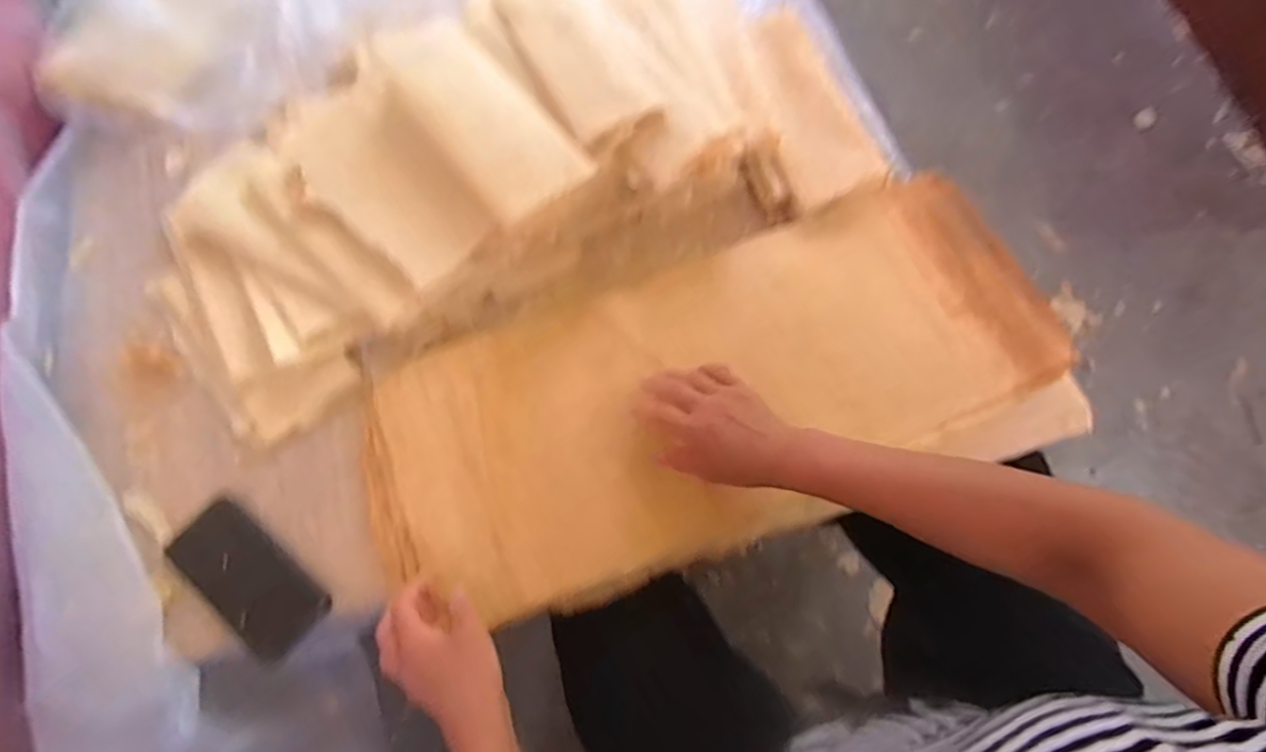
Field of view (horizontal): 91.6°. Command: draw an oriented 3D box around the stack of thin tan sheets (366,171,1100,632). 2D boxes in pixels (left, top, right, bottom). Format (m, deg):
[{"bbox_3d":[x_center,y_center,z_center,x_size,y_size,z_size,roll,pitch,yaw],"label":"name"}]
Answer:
[{"bbox_3d":[0.088,0.019,0.651,0.703,0.056,0.304,-20,70,-6],"label":"stack of thin tan sheets"}]

